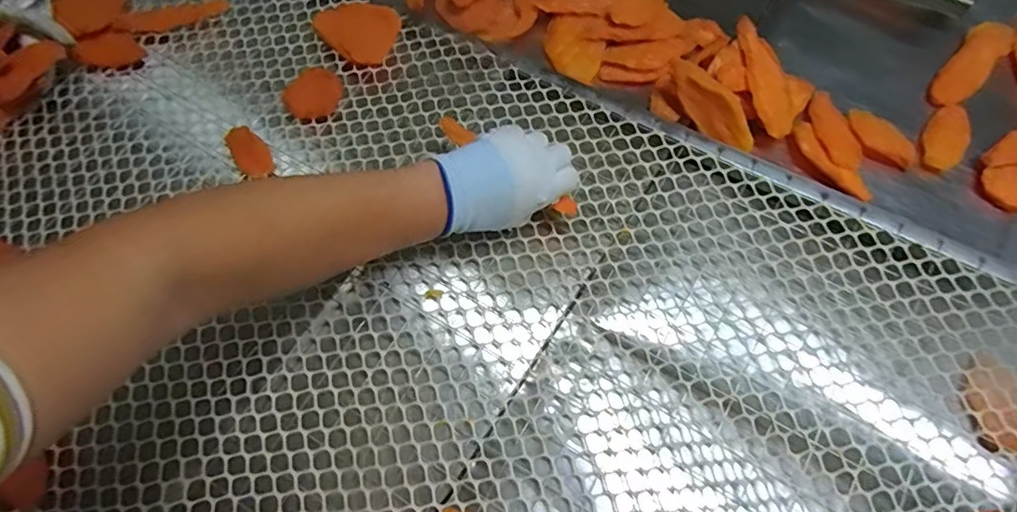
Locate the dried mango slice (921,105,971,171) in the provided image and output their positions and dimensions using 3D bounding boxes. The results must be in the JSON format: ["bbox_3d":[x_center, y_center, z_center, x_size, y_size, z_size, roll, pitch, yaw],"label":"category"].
[{"bbox_3d":[0.444,-0.123,0.537,0.041,0.009,0.077,31,73,14],"label":"dried mango slice"}]

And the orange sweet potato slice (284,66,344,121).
[{"bbox_3d":[-0.219,-0.183,0.593,0.063,0.004,0.072,-27,70,-8],"label":"orange sweet potato slice"}]

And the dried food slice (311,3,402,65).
[{"bbox_3d":[-0.175,-0.262,0.606,0.106,0.017,0.072,34,74,15],"label":"dried food slice"}]

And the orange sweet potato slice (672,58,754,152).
[{"bbox_3d":[0.205,-0.153,0.538,0.114,0.041,0.013,53,36,9],"label":"orange sweet potato slice"}]

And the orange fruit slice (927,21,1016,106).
[{"bbox_3d":[0.496,-0.202,0.570,0.042,0.017,0.132,40,75,16],"label":"orange fruit slice"}]

